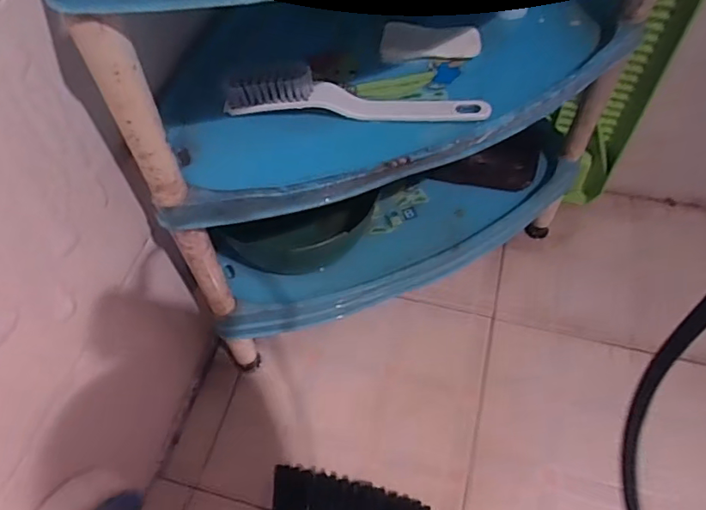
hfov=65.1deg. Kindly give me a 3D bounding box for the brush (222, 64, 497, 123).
[{"bbox_3d":[0.003,-0.140,0.479,0.227,0.044,0.027,1,57,3],"label":"brush"}]

